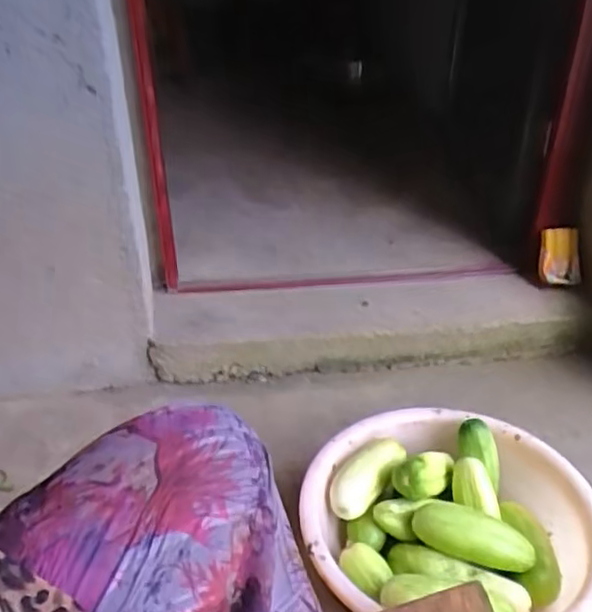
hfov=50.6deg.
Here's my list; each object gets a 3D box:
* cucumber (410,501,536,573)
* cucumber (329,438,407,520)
[{"bbox_3d":[0.222,0.289,0.791,0.144,0.061,0.049,9,35,14],"label":"cucumber"},{"bbox_3d":[0.100,0.236,0.869,0.055,0.047,0.142,26,42,34],"label":"cucumber"}]

